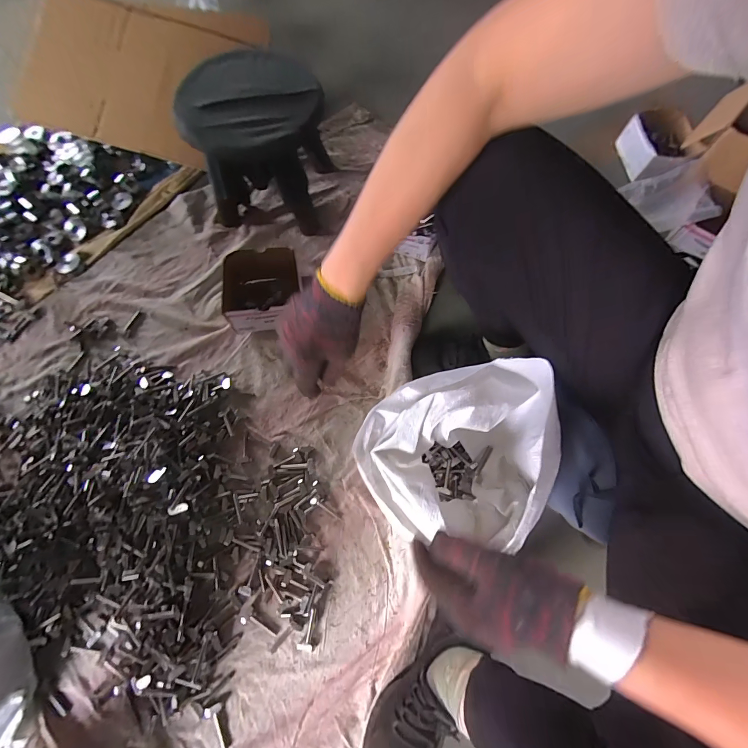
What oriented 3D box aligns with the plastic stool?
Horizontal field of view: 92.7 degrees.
[{"bbox_3d":[-0.223,-0.465,0.739,0.246,0.228,0.247,-1,71,0],"label":"plastic stool"}]

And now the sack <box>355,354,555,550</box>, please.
[{"bbox_3d":[0.105,0.113,0.510,0.242,0.217,0.206,8,71,3],"label":"sack"}]

